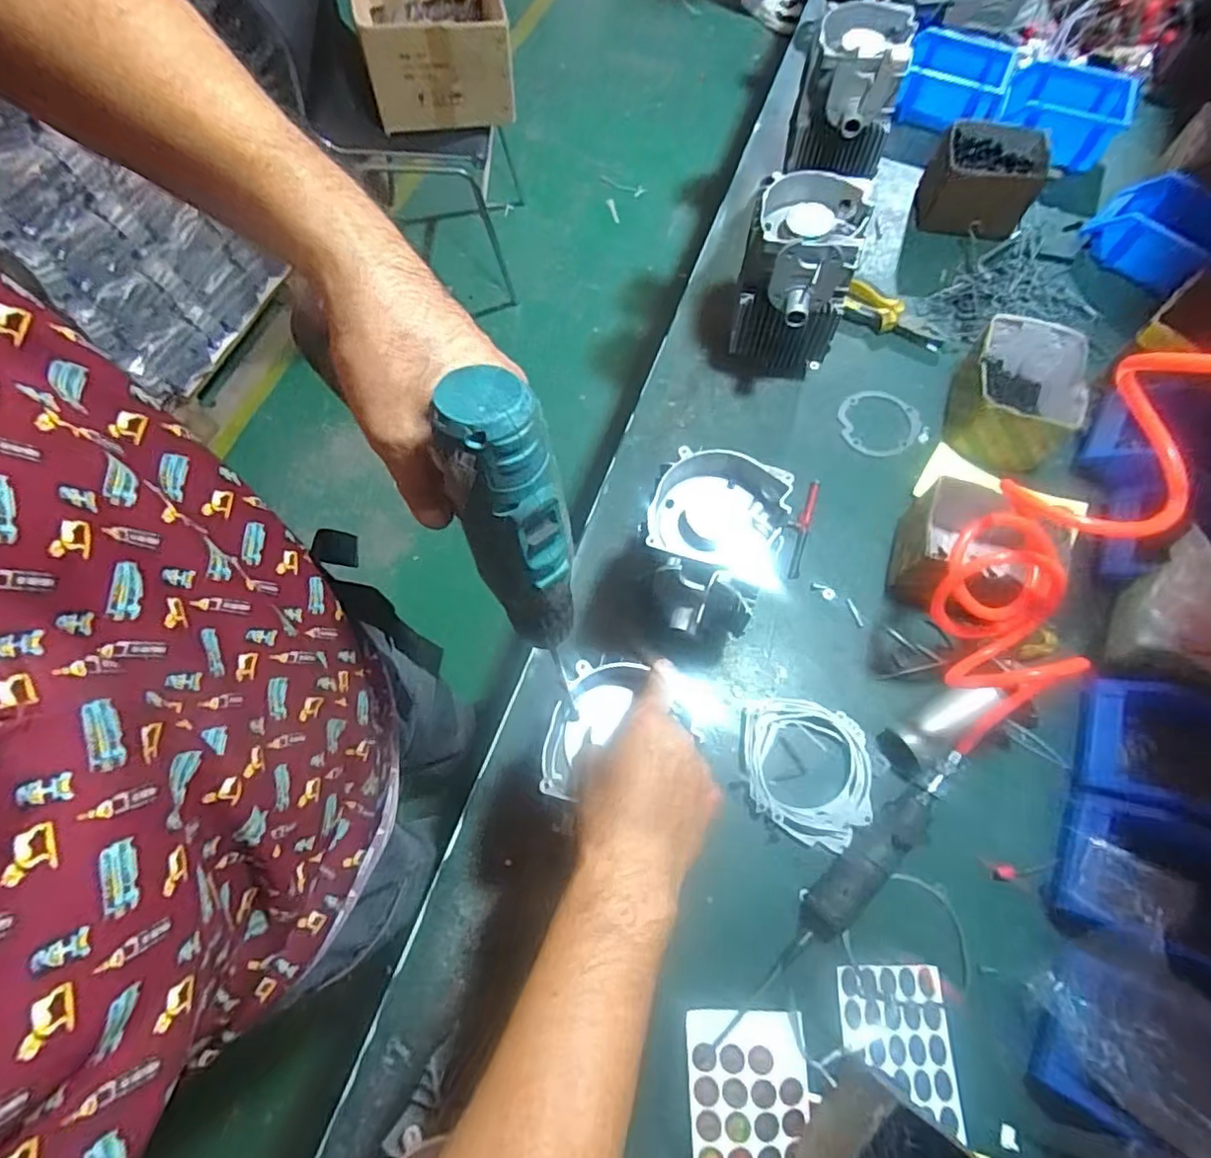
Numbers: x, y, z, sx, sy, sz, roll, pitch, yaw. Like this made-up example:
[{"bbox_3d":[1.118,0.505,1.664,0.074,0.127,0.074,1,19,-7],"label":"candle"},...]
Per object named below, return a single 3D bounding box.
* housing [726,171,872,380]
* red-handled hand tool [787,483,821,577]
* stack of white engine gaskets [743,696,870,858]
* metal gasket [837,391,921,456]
[{"bbox_3d":[0.219,-0.330,0.747,0.123,0.215,0.149,12,70,2],"label":"housing"},{"bbox_3d":[0.242,-0.061,0.762,0.016,0.009,0.136,17,70,4],"label":"red-handled hand tool"},{"bbox_3d":[0.206,0.197,0.643,0.122,0.024,0.141,6,70,0],"label":"stack of white engine gaskets"},{"bbox_3d":[0.353,-0.203,0.808,0.100,0.010,0.099,1,70,-2],"label":"metal gasket"}]

